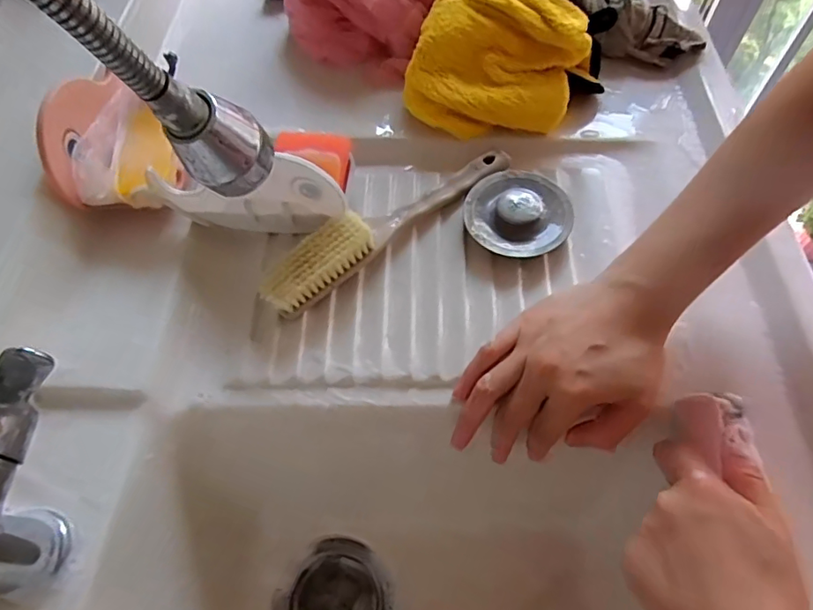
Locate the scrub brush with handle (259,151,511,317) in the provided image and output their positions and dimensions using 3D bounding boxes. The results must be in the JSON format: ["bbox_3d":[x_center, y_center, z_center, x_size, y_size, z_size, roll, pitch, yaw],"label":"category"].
[{"bbox_3d":[-0.013,-0.066,0.416,0.223,0.037,0.033,-36,64,-18],"label":"scrub brush with handle"}]

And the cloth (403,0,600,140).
[{"bbox_3d":[0.074,-0.205,0.446,0.145,0.039,0.114,7,102,10],"label":"cloth"}]

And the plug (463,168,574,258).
[{"bbox_3d":[0.088,-0.074,0.416,0.081,0.023,0.081,6,60,6],"label":"plug"}]

